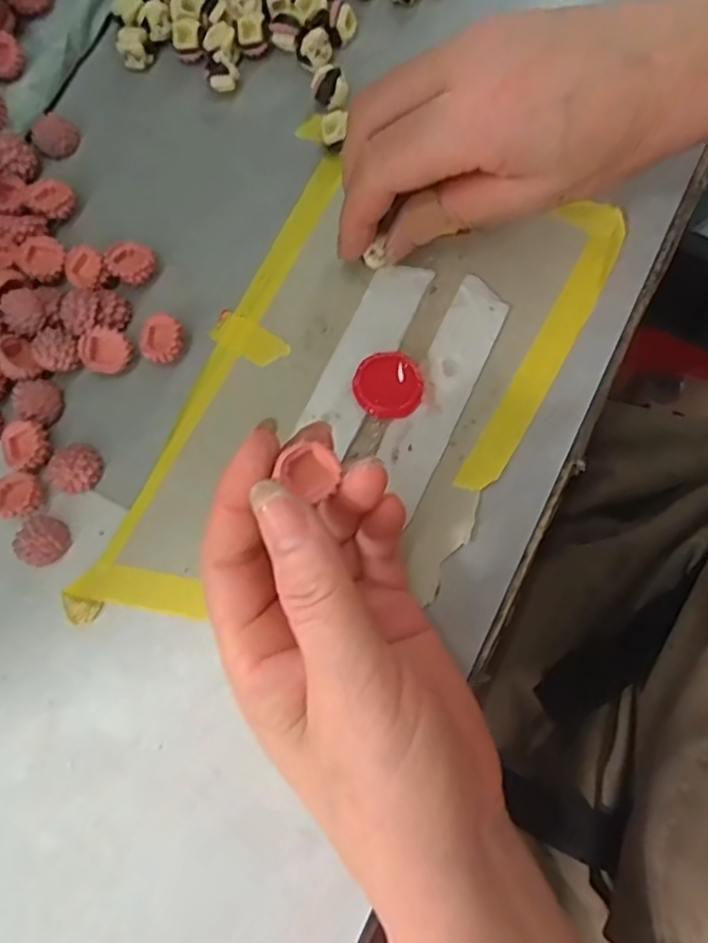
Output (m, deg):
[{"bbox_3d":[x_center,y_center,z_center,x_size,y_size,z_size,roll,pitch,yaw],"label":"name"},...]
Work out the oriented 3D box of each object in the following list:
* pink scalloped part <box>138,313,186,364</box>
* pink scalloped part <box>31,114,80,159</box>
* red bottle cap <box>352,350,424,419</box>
[{"bbox_3d":[-0.082,-0.056,0.248,0.019,0.012,0.020,-44,79,-8],"label":"pink scalloped part"},{"bbox_3d":[-0.141,-0.158,0.274,0.019,0.008,0.017,-34,77,-6],"label":"pink scalloped part"},{"bbox_3d":[0.014,-0.036,0.239,0.028,0.008,0.028,-1,76,2],"label":"red bottle cap"}]

